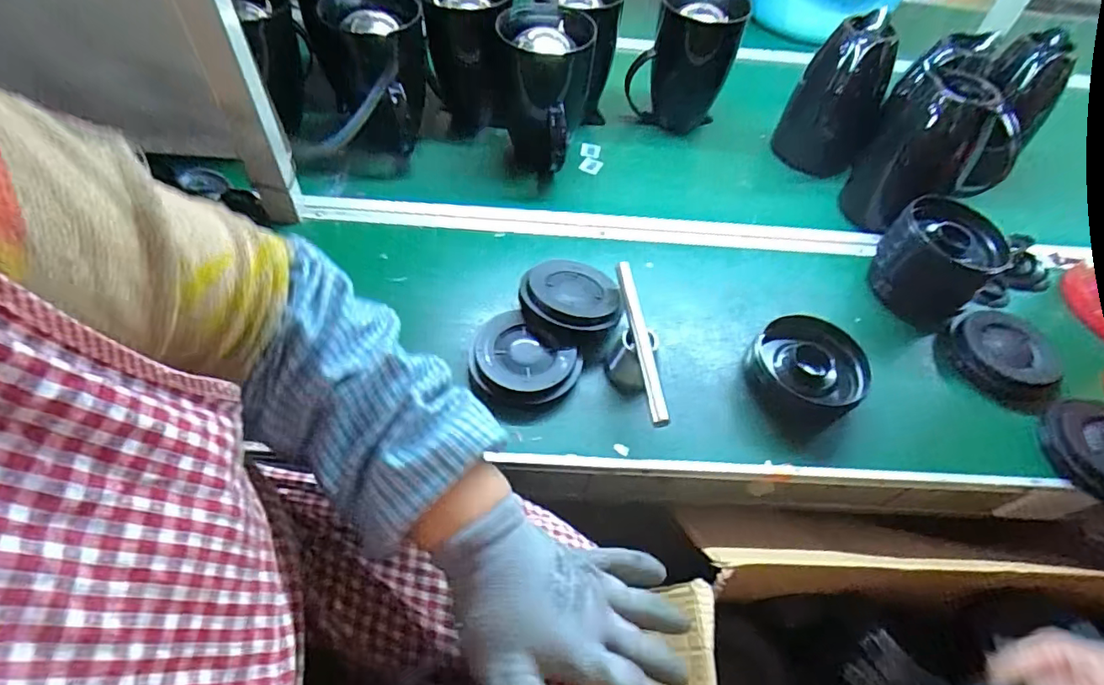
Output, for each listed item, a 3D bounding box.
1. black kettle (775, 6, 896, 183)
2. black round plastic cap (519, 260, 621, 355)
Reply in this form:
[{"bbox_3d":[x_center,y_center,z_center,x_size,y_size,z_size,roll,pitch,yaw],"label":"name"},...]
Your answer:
[{"bbox_3d":[0.434,-0.365,0.840,0.128,0.205,0.127,24,54,12],"label":"black kettle"},{"bbox_3d":[0.020,-0.049,0.636,0.109,0.049,0.127,4,52,-3],"label":"black round plastic cap"}]

